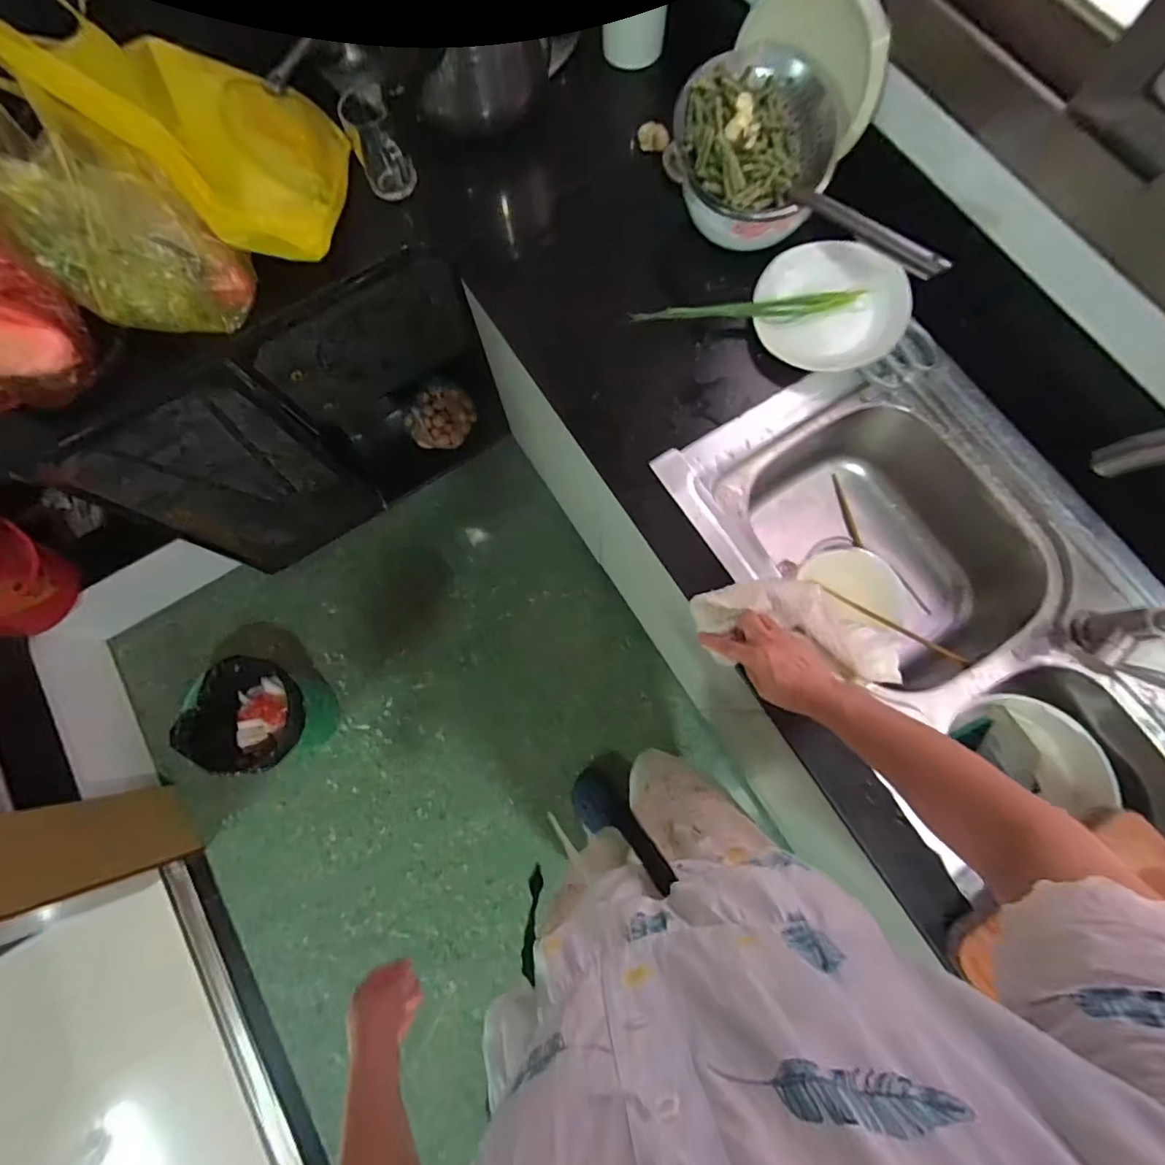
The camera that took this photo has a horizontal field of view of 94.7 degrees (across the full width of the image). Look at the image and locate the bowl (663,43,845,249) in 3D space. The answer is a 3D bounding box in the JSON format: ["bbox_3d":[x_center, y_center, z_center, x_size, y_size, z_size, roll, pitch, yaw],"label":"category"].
[{"bbox_3d":[0.232,-0.590,0.724,0.218,0.123,0.198,13,78,1],"label":"bowl"}]

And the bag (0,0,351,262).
[{"bbox_3d":[-0.533,-0.617,0.712,0.328,0.237,0.239,-2,78,-2],"label":"bag"}]

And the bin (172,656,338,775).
[{"bbox_3d":[-0.766,0.320,1.286,0.241,0.282,0.225,16,78,2],"label":"bin"}]

